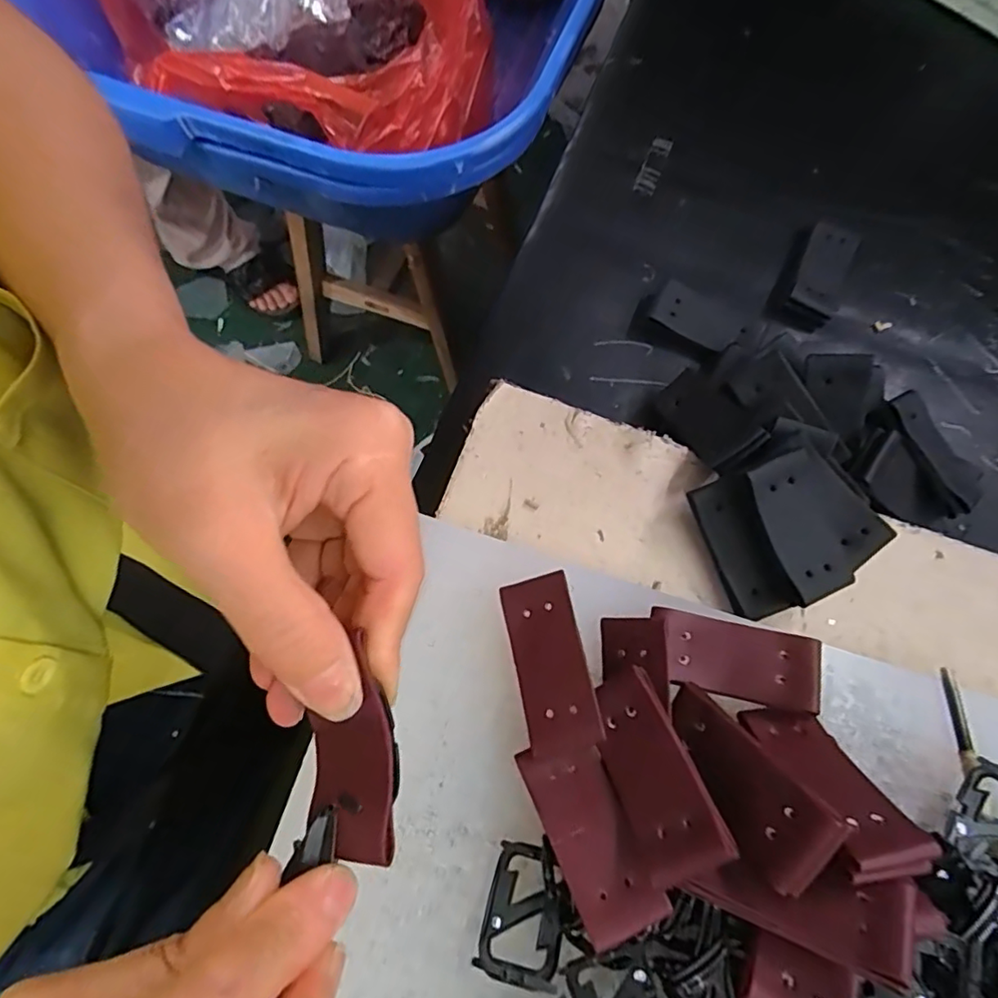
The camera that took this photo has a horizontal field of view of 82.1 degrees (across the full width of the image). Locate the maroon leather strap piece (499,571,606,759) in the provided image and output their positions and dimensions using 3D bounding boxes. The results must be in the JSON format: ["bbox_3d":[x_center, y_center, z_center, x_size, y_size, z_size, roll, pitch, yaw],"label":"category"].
[{"bbox_3d":[0.019,0.061,0.214,0.026,0.004,0.063,-17,65,10],"label":"maroon leather strap piece"}]

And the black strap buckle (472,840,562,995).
[{"bbox_3d":[0.010,0.142,0.197,0.027,0.009,0.039,16,74,3],"label":"black strap buckle"}]

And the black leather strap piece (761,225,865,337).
[{"bbox_3d":[0.180,-0.125,0.328,0.035,0.012,0.075,27,75,7],"label":"black leather strap piece"}]

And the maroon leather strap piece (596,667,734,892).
[{"bbox_3d":[0.050,0.091,0.193,0.029,0.004,0.062,-37,50,17],"label":"maroon leather strap piece"}]

